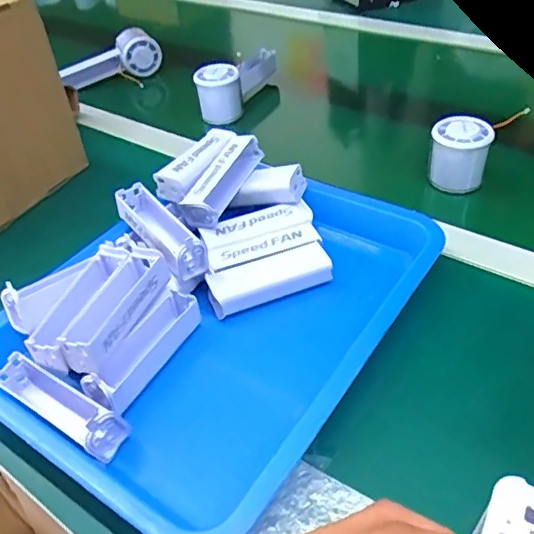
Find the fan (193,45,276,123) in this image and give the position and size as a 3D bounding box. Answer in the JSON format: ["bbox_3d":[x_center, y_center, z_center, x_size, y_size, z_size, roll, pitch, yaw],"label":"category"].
[{"bbox_3d":[-0.040,-0.254,0.754,0.050,0.064,0.156,15,47,21],"label":"fan"}]

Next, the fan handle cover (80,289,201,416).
[{"bbox_3d":[-0.087,0.057,0.403,0.026,0.034,0.102,17,47,23],"label":"fan handle cover"}]

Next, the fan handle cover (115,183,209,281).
[{"bbox_3d":[-0.090,-0.031,0.464,0.033,0.040,0.099,-28,47,-22],"label":"fan handle cover"}]

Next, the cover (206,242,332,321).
[{"bbox_3d":[0.002,0.009,0.458,0.101,0.021,0.033,-17,44,-11],"label":"cover"}]

